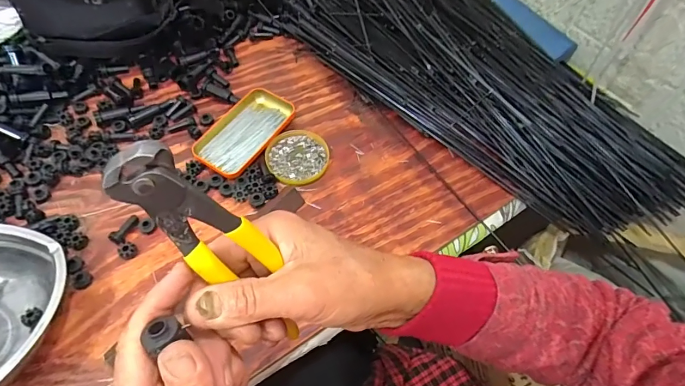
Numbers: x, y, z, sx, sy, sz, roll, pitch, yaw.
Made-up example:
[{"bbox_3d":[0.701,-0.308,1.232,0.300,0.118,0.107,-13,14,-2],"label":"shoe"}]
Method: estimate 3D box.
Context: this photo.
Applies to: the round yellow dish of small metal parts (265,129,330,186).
[{"bbox_3d":[-0.061,-0.049,0.554,0.083,0.007,0.085,1,58,-2],"label":"round yellow dish of small metal parts"}]

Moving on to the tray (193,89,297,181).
[{"bbox_3d":[-0.135,-0.084,0.567,0.083,0.024,0.145,29,61,15],"label":"tray"}]

